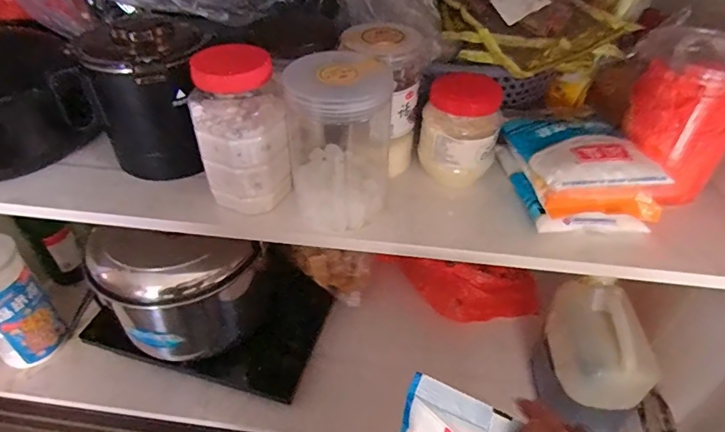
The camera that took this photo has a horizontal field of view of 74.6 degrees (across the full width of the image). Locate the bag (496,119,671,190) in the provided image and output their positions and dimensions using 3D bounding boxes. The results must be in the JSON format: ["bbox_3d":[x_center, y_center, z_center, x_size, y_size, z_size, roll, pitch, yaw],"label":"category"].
[{"bbox_3d":[0.218,-0.066,0.476,0.110,0.033,0.123,-2,42,-3],"label":"bag"}]

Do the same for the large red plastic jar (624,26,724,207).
[{"bbox_3d":[0.329,-0.103,0.494,0.103,0.137,0.100,29,49,27],"label":"large red plastic jar"}]

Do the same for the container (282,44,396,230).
[{"bbox_3d":[-0.022,-0.073,0.466,0.103,0.143,0.095,2,42,1],"label":"container"}]

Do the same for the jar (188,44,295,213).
[{"bbox_3d":[-0.116,-0.084,0.467,0.087,0.149,0.073,-12,44,-14],"label":"jar"}]

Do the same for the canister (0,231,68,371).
[{"bbox_3d":[-0.540,0.129,0.718,0.106,0.191,0.098,32,50,30],"label":"canister"}]

